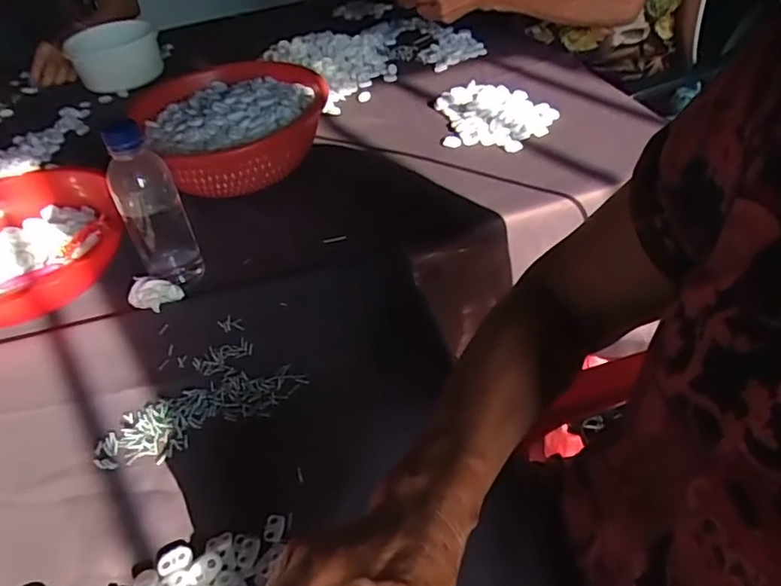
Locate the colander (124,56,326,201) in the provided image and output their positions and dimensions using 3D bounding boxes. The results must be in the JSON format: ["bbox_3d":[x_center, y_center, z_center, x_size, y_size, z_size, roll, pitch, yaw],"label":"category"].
[{"bbox_3d":[-0.196,-0.208,0.752,0.229,0.093,0.255,-19,43,-13],"label":"colander"}]

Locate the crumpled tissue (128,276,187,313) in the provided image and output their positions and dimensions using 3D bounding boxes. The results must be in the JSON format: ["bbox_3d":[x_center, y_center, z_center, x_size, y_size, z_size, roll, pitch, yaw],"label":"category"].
[{"bbox_3d":[-0.239,-0.001,0.582,0.051,0.017,0.033,18,48,25],"label":"crumpled tissue"}]

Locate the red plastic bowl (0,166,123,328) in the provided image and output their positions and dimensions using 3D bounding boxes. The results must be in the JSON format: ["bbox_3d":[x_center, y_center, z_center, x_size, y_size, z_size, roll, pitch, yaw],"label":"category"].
[{"bbox_3d":[-0.408,-0.042,0.623,0.223,0.065,0.245,-24,45,-18],"label":"red plastic bowl"}]

